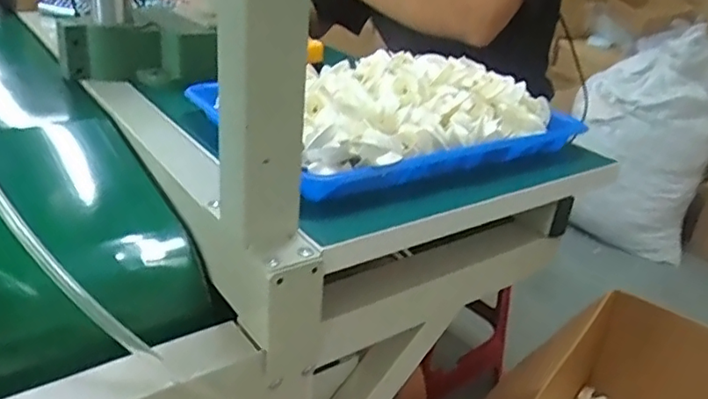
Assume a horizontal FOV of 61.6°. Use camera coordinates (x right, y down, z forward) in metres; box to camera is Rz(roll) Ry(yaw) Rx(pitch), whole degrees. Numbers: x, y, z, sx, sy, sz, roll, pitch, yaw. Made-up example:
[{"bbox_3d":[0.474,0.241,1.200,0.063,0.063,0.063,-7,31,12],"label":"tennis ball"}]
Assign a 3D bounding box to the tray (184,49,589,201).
[{"bbox_3d":[0.037,-0.090,0.566,0.294,0.051,0.221,-15,32,-36],"label":"tray"}]

